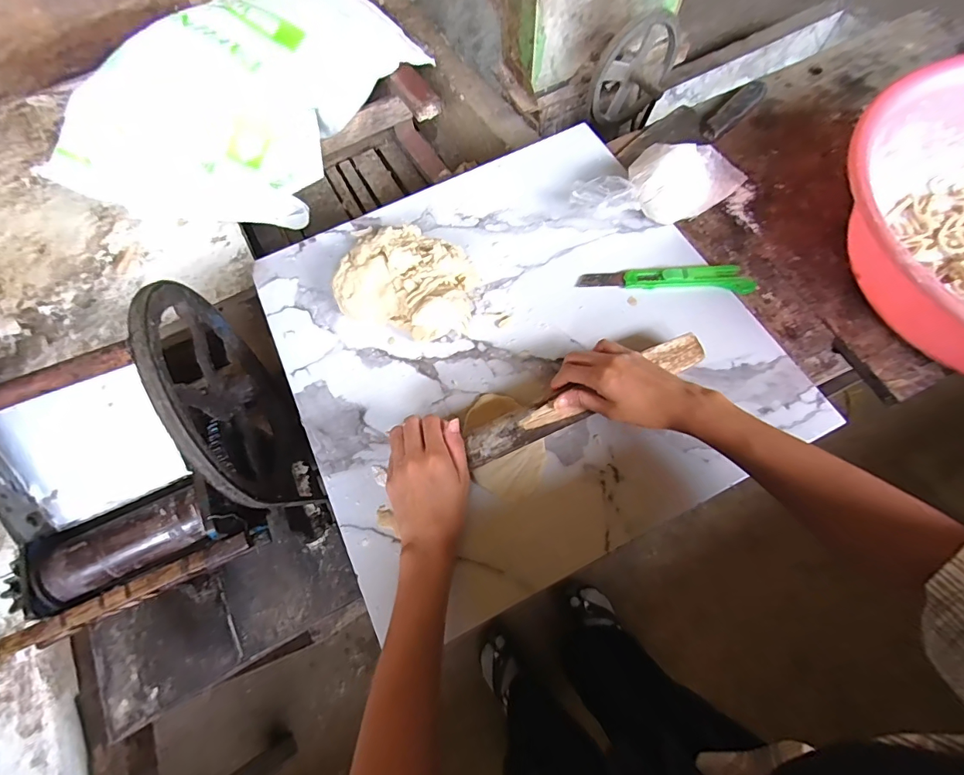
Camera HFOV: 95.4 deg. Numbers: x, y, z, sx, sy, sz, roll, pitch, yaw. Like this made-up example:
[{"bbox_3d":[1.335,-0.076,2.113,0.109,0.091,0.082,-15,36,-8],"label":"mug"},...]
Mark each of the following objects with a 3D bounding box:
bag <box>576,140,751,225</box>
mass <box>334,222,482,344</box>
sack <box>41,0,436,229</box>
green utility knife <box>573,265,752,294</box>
[{"bbox_3d":[0.219,-0.246,0.520,0.213,0.068,0.084,-16,68,-6],"label":"bag"},{"bbox_3d":[-0.079,-0.124,0.500,0.152,0.059,0.122,23,70,10],"label":"mass"},{"bbox_3d":[-0.438,-0.577,0.853,0.389,0.206,0.658,24,70,10],"label":"sack"},{"bbox_3d":[0.212,-0.124,0.509,0.193,0.020,0.033,1,67,1],"label":"green utility knife"}]

